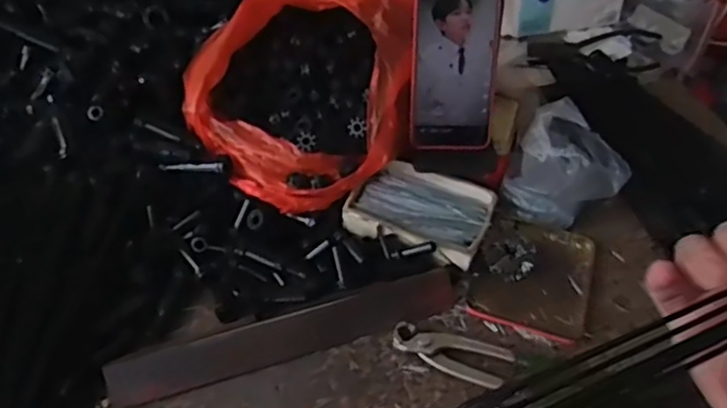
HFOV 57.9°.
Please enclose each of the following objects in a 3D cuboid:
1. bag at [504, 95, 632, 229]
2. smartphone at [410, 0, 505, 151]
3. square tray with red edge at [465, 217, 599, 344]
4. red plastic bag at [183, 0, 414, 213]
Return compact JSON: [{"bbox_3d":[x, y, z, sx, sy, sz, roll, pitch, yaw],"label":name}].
[{"bbox_3d":[0.188,-0.043,0.647,0.110,0.051,0.113,-19,52,-19],"label":"bag"},{"bbox_3d":[0.085,-0.131,0.601,0.078,0.162,0.016,0,18,-3],"label":"smartphone"},{"bbox_3d":[0.153,0.061,0.592,0.100,0.015,0.121,17,49,12],"label":"square tray with red edge"},{"bbox_3d":[-0.056,-0.126,0.636,0.205,0.139,0.243,5,48,2],"label":"red plastic bag"}]

